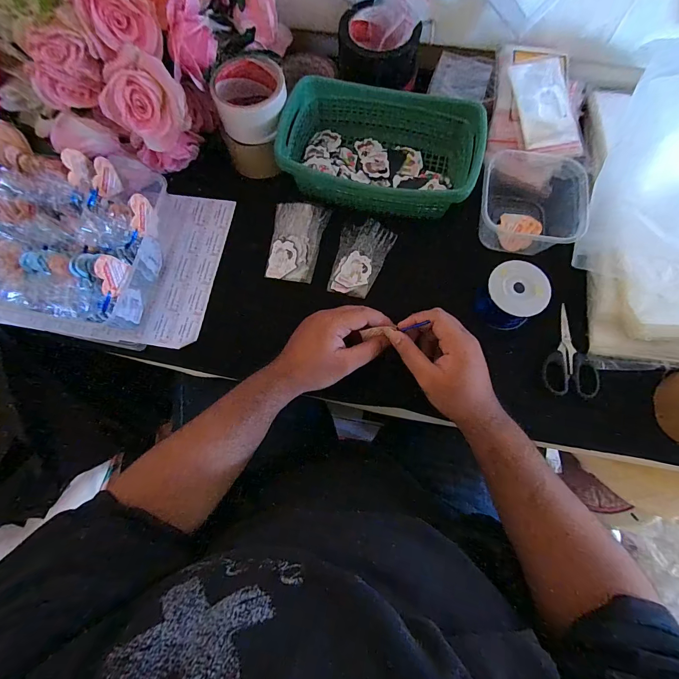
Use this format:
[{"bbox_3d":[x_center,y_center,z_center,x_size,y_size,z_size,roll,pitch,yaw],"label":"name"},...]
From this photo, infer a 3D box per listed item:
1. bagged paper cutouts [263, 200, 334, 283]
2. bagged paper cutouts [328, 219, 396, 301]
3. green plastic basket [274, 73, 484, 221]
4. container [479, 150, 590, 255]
[{"bbox_3d":[-0.055,-0.125,0.452,0.066,0.018,0.102,9,86,2],"label":"bagged paper cutouts"},{"bbox_3d":[0.030,-0.105,0.450,0.067,0.008,0.105,14,78,2],"label":"bagged paper cutouts"},{"bbox_3d":[0.053,-0.252,0.452,0.242,0.072,0.147,8,73,3],"label":"green plastic basket"},{"bbox_3d":[0.233,-0.171,0.436,0.119,0.066,0.111,6,73,2],"label":"container"}]

